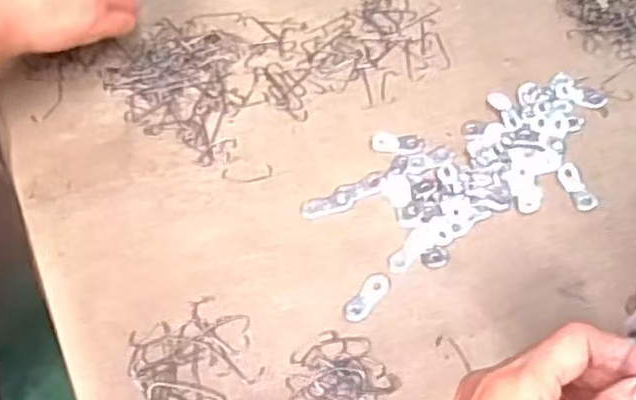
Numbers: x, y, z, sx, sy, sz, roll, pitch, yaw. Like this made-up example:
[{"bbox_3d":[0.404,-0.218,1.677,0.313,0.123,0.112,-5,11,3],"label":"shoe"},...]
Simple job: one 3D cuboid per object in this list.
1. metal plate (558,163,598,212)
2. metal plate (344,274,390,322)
[{"bbox_3d":[0.187,-0.010,0.509,0.017,0.004,0.038,-20,63,-6],"label":"metal plate"},{"bbox_3d":[0.033,0.066,0.478,0.017,0.004,0.038,36,70,20],"label":"metal plate"}]

